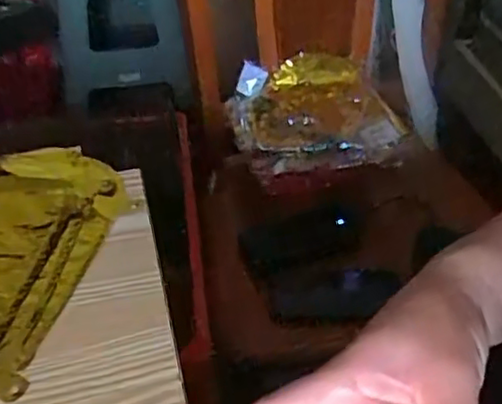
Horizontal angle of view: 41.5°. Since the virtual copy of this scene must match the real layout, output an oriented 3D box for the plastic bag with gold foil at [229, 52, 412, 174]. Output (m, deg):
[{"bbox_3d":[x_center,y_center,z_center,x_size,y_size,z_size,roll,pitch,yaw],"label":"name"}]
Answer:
[{"bbox_3d":[0.090,-0.138,0.986,0.246,0.053,0.237,-11,42,-11],"label":"plastic bag with gold foil"}]

